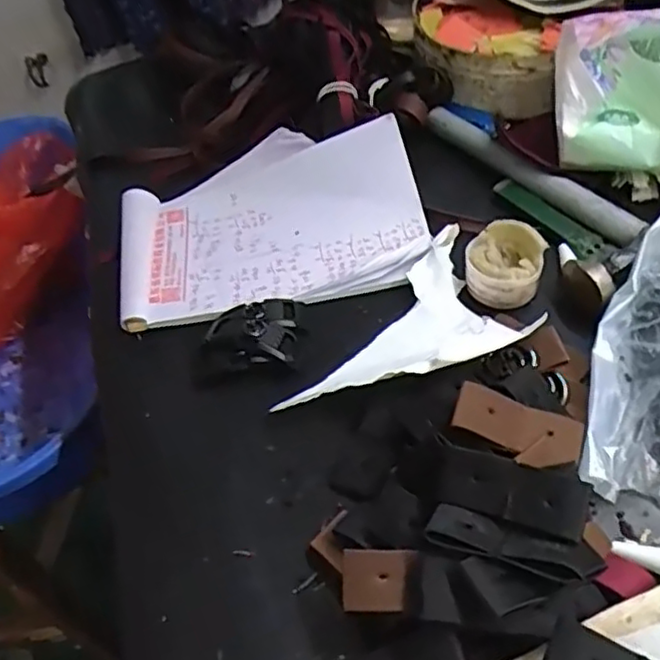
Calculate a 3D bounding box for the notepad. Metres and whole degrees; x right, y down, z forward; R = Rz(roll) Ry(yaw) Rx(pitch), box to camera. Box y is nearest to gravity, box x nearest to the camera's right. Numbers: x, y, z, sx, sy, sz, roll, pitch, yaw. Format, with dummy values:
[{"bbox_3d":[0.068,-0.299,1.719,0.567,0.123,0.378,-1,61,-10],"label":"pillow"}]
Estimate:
[{"bbox_3d":[-0.048,-0.084,0.478,0.217,0.045,0.148,-11,48,4],"label":"notepad"}]

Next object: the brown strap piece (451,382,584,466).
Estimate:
[{"bbox_3d":[0.092,0.048,0.326,0.062,0.004,0.027,21,77,3],"label":"brown strap piece"}]

